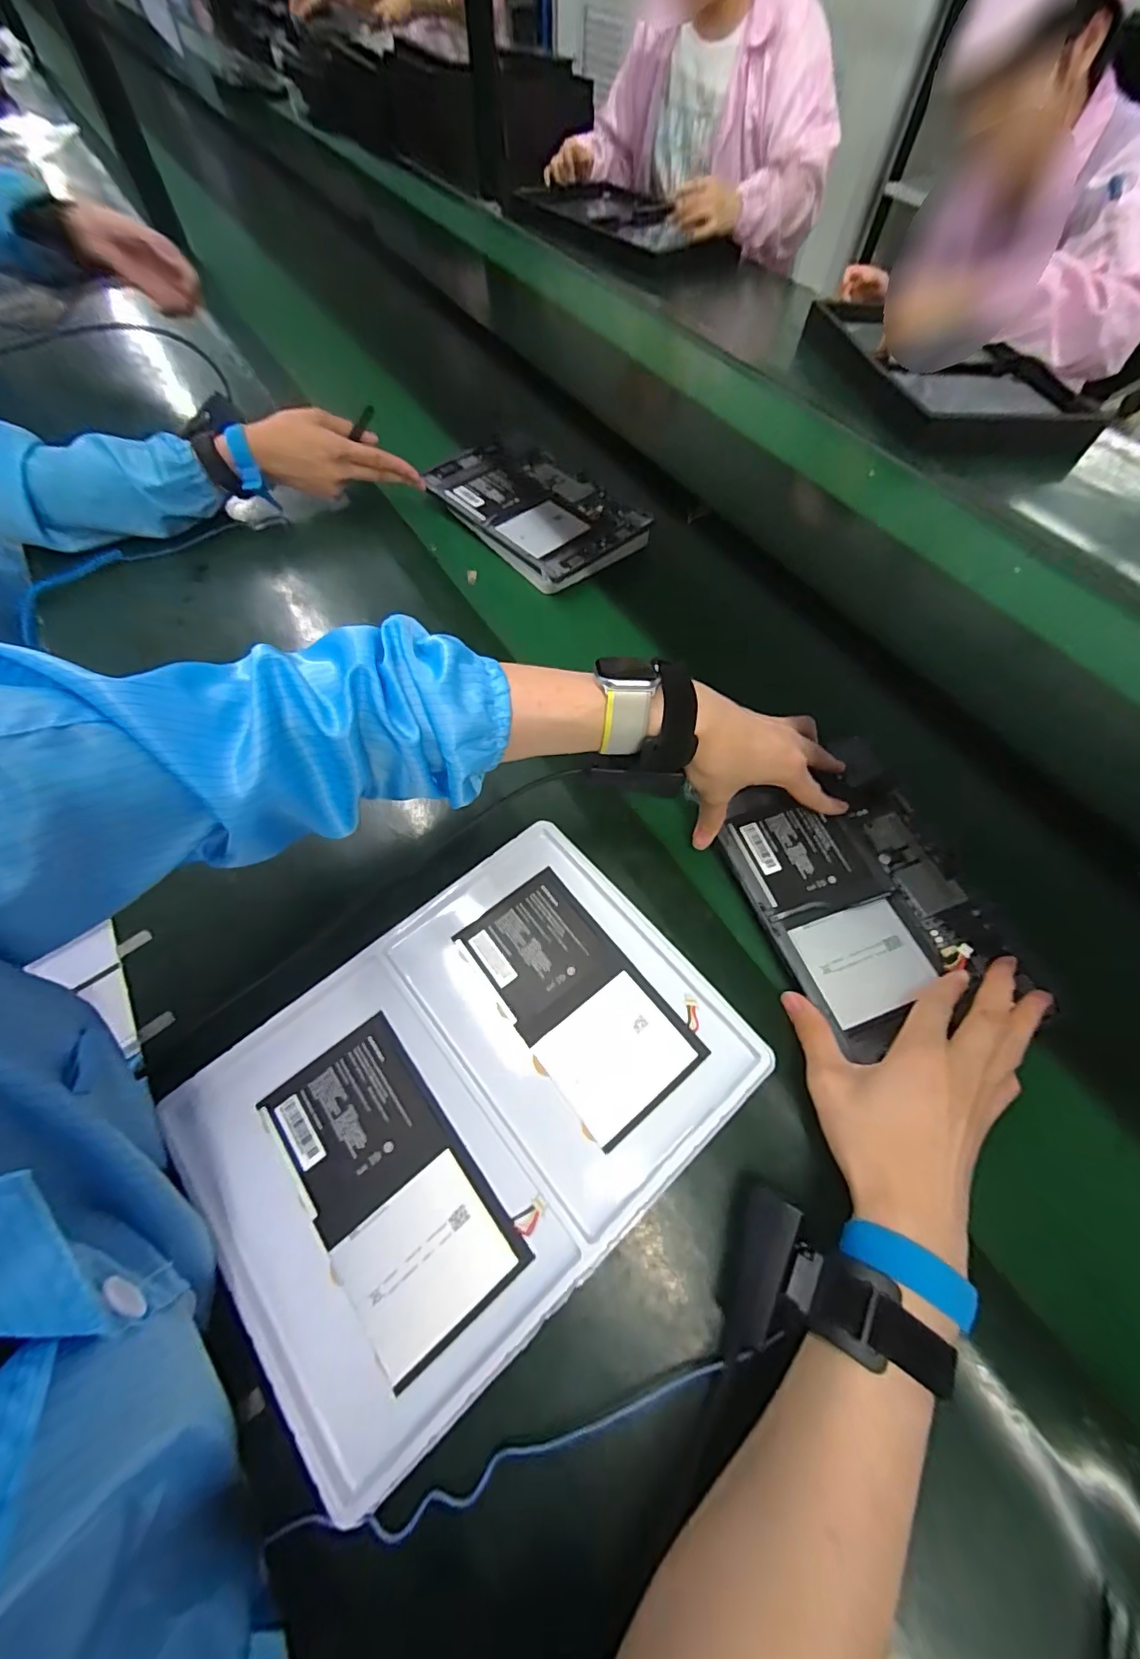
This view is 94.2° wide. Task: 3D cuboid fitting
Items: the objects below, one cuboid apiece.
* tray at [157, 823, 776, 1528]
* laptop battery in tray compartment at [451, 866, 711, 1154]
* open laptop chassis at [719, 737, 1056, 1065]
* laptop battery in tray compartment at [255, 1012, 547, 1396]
[{"bbox_3d":[-0.062,0.166,0.338,0.318,0.024,0.231,-36,70,-19],"label":"tray"},{"bbox_3d":[0.004,0.115,0.371,0.093,0.007,0.170,-36,68,-15],"label":"laptop battery in tray compartment"},{"bbox_3d":[0.216,0.038,0.404,0.154,0.016,0.207,-16,60,-12],"label":"open laptop chassis"},{"bbox_3d":[-0.109,0.208,0.319,0.096,0.005,0.171,-37,70,-19],"label":"laptop battery in tray compartment"}]

